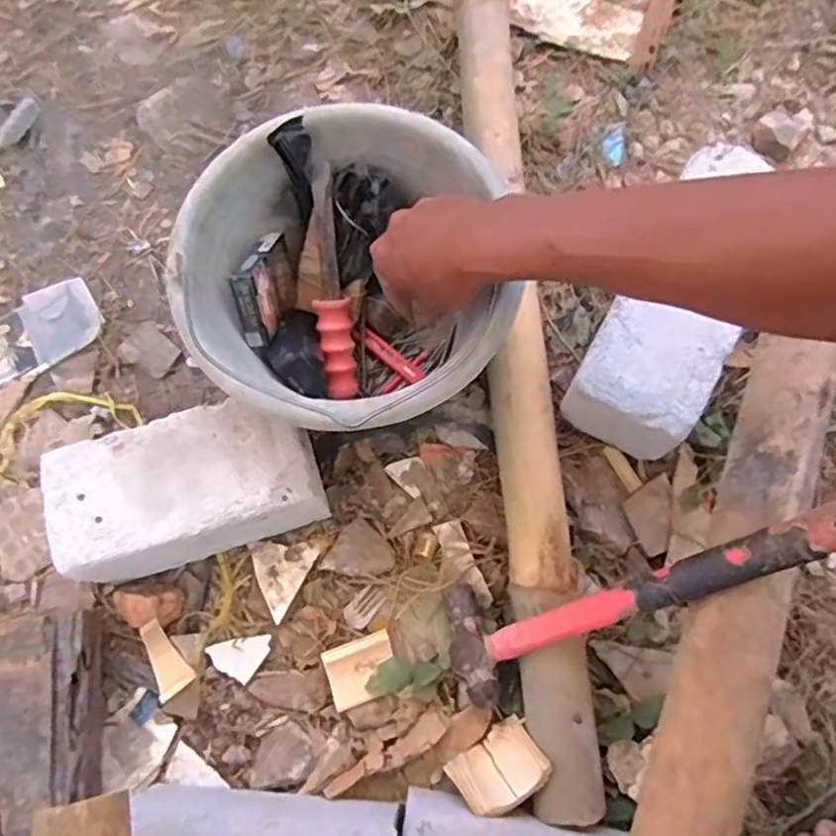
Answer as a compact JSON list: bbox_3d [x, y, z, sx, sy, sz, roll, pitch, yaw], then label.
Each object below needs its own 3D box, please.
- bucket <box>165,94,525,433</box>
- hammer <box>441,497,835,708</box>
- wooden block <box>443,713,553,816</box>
[{"bbox_3d":[-0.052,-0.098,0.537,0.243,0.159,0.244,1,70,-1],"label":"bucket"},{"bbox_3d":[0.151,0.124,0.460,0.309,0.033,0.083,-30,71,31],"label":"hammer"},{"bbox_3d":[0.063,0.269,0.497,0.068,0.019,0.058,-37,41,-8],"label":"wooden block"}]

